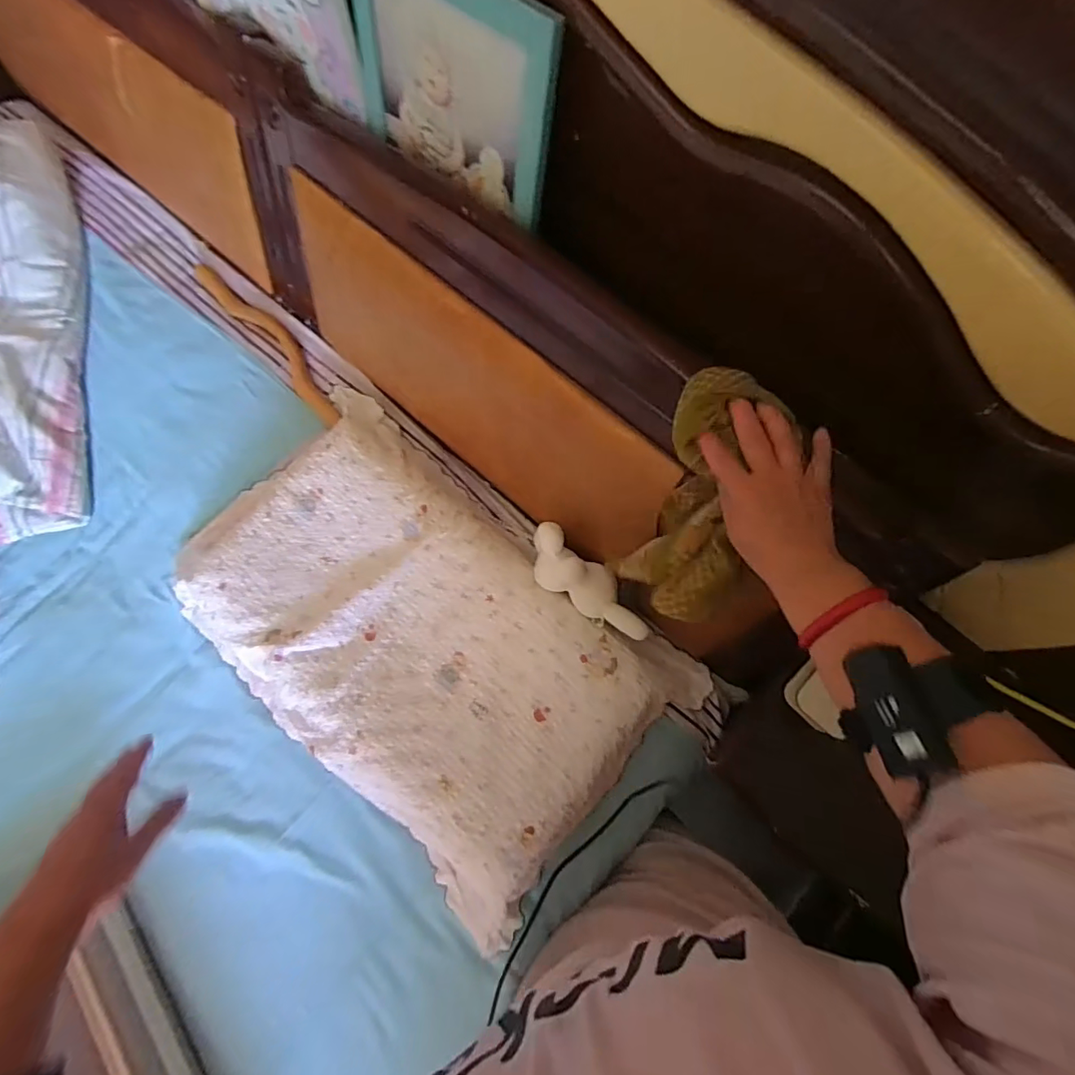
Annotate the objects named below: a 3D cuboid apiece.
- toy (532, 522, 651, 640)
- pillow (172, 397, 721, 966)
[{"bbox_3d":[0.063,0.058,0.644,0.184,0.044,0.068,40,79,10],"label":"toy"},{"bbox_3d":[-0.159,0.125,0.694,0.668,0.098,0.407,41,80,10],"label":"pillow"}]

